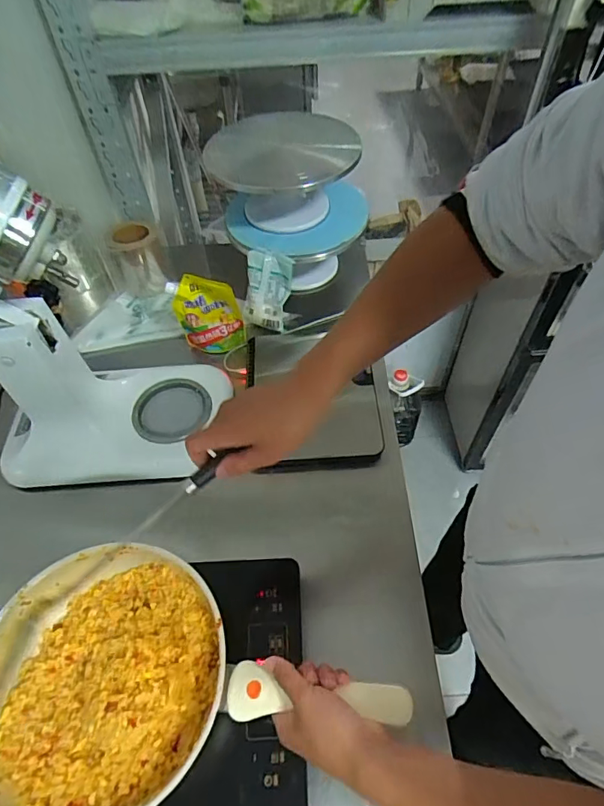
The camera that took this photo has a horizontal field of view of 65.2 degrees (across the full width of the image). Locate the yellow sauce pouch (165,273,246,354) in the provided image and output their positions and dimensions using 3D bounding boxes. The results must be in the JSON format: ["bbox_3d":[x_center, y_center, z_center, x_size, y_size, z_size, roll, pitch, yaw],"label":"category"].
[{"bbox_3d":[-0.176,-0.164,0.873,0.121,0.153,0.032,-3,53,1],"label":"yellow sauce pouch"}]

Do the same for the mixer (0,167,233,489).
[{"bbox_3d":[-0.357,-0.097,0.635,0.391,0.475,0.205,-5,53,-1],"label":"mixer"}]

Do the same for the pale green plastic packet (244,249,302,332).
[{"bbox_3d":[-0.061,-0.220,0.923,0.094,0.144,0.031,13,28,12],"label":"pale green plastic packet"}]

